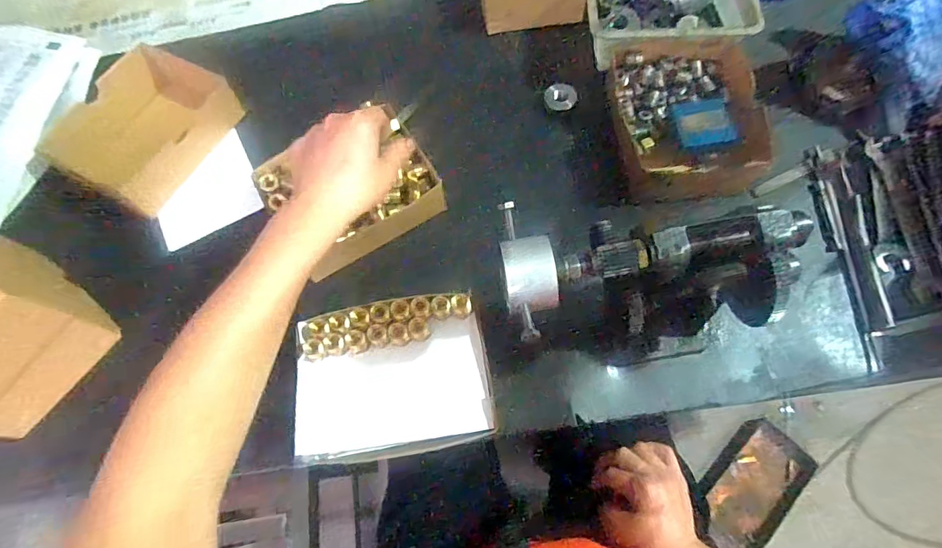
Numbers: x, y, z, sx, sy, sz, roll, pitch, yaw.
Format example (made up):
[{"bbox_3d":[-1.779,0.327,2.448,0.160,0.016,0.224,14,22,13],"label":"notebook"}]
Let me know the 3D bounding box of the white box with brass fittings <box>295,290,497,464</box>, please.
[{"bbox_3d":[-0.064,0.085,0.405,0.154,0.039,0.118,-9,68,0],"label":"white box with brass fittings"}]

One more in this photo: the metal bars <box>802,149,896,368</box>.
[{"bbox_3d":[0.363,-0.024,0.467,0.031,0.022,0.221,-4,68,1],"label":"metal bars"}]

